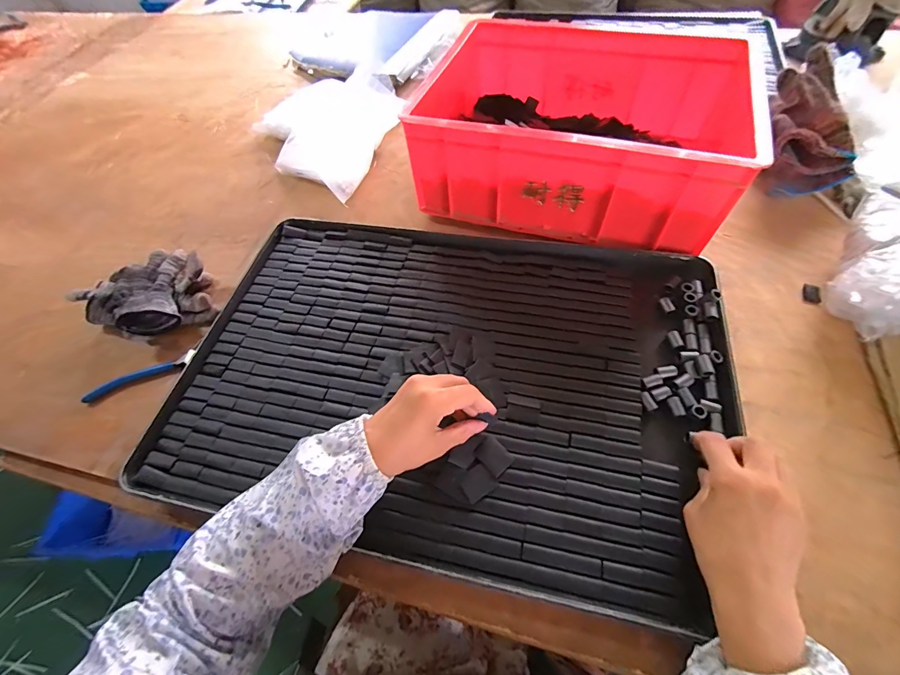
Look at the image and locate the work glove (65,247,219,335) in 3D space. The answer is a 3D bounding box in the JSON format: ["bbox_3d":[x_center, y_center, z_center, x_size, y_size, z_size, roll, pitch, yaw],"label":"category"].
[{"bbox_3d":[-0.385,-0.062,0.513,0.167,0.049,0.142,21,62,17],"label":"work glove"}]

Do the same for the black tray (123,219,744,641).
[{"bbox_3d":[-0.007,0.026,0.435,0.580,0.027,0.392,8,57,10],"label":"black tray"}]

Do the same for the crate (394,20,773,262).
[{"bbox_3d":[0.184,-0.292,0.549,0.394,0.145,0.295,15,61,14],"label":"crate"}]

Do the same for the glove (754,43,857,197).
[{"bbox_3d":[0.504,-0.308,0.548,0.086,0.080,0.209,5,84,8],"label":"glove"}]

